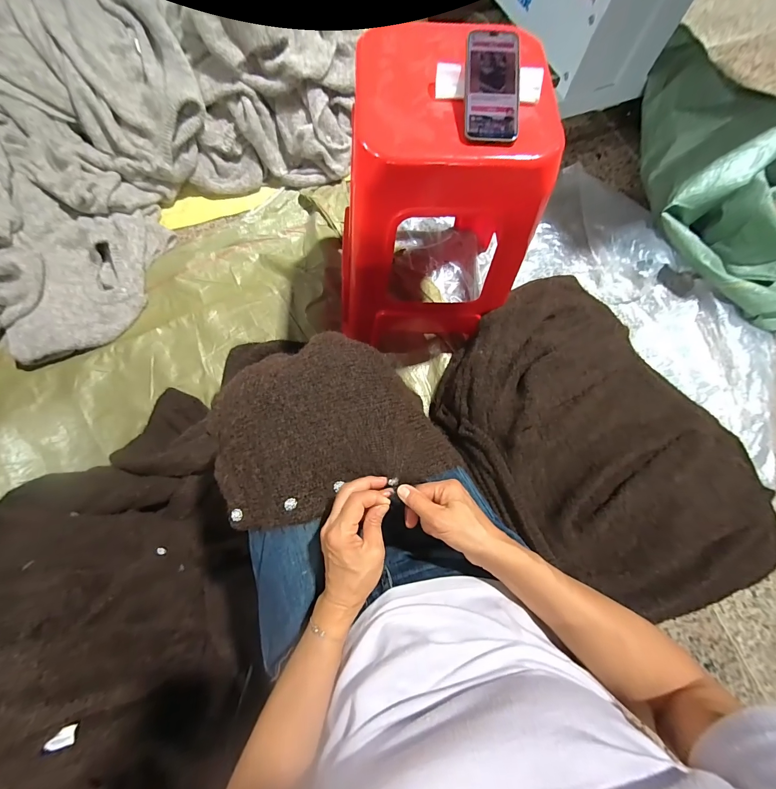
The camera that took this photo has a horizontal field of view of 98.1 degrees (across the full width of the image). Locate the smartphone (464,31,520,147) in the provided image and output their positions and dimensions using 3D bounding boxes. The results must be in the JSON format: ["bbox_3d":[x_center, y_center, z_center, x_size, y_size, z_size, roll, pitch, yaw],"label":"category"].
[{"bbox_3d":[0.146,-0.429,0.470,0.075,0.015,0.153,1,90,-1],"label":"smartphone"}]

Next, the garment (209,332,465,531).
[{"bbox_3d":[-0.082,0.029,0.440,0.294,0.054,0.234,-13,74,-6],"label":"garment"}]

